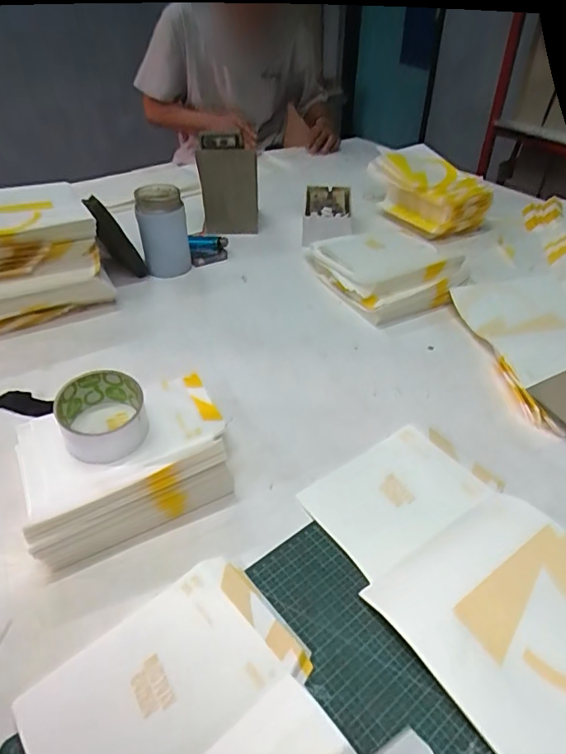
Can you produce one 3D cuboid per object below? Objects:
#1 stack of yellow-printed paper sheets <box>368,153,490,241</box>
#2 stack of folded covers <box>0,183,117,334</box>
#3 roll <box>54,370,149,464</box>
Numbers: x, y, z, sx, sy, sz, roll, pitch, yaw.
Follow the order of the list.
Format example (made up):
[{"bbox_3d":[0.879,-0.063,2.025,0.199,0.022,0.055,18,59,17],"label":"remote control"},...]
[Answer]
[{"bbox_3d":[0.280,-0.375,1.009,0.138,0.090,0.257,-15,41,-17],"label":"stack of yellow-printed paper sheets"},{"bbox_3d":[-0.388,-0.186,0.743,0.209,0.126,0.219,-17,43,-20],"label":"stack of folded covers"},{"bbox_3d":[-0.178,0.038,0.499,0.079,0.052,0.077,1,39,0],"label":"roll"}]

